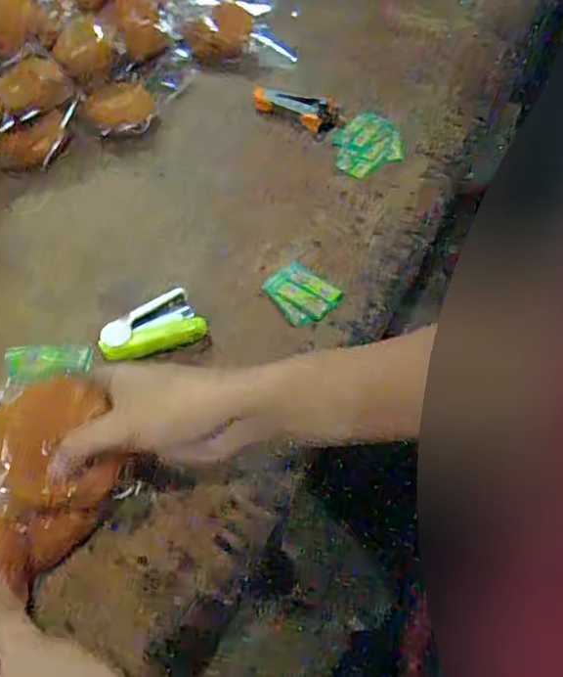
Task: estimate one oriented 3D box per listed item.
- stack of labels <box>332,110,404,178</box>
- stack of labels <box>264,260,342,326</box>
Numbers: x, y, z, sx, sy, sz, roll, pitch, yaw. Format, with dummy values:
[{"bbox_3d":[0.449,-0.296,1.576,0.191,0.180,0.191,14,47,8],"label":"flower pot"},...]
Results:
[{"bbox_3d":[0.093,-0.212,0.638,0.070,0.014,0.086,-3,58,-3],"label":"stack of labels"},{"bbox_3d":[0.016,-0.040,0.523,0.064,0.007,0.053,33,64,25],"label":"stack of labels"}]

